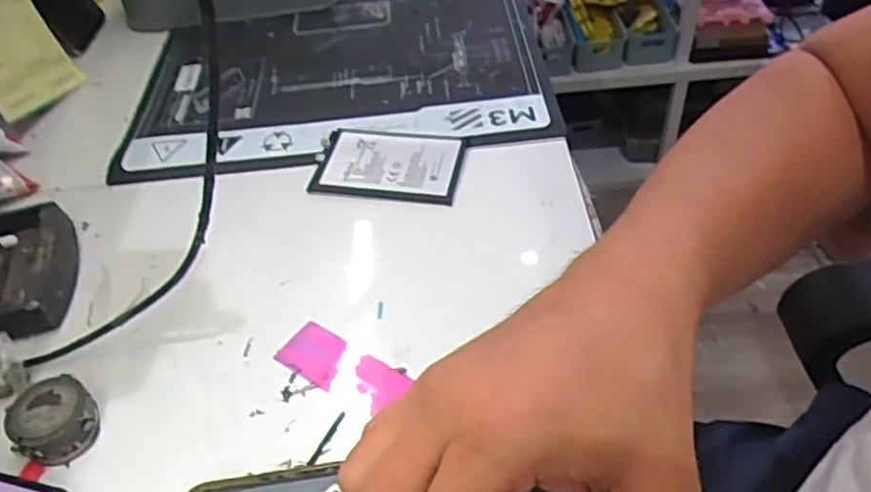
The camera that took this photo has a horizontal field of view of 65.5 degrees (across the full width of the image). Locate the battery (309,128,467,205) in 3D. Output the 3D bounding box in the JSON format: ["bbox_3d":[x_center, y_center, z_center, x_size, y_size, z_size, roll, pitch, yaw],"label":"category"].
[{"bbox_3d":[-0.036,-0.060,0.487,0.106,0.009,0.067,6,46,13],"label":"battery"}]

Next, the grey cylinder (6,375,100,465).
[{"bbox_3d":[-0.197,0.090,0.351,0.038,0.025,0.039,-4,45,4],"label":"grey cylinder"}]

